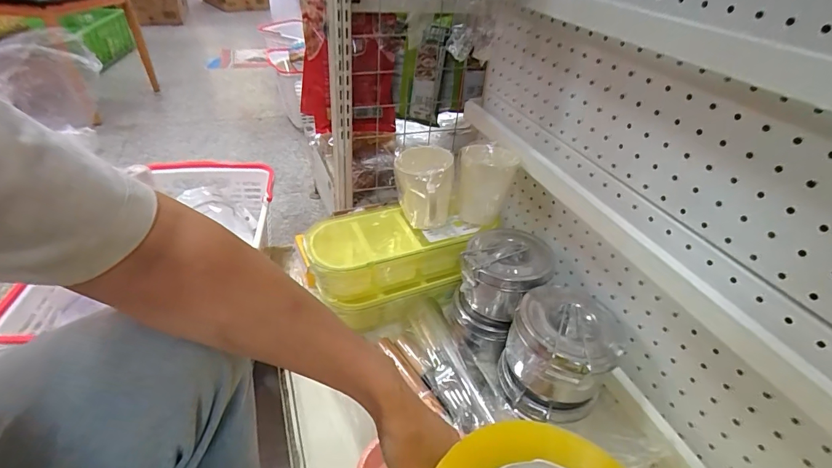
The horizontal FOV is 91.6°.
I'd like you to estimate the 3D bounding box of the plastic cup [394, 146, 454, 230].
[{"bbox_3d":[0.009,-0.061,0.583,0.080,0.119,0.084,3,38,-2],"label":"plastic cup"}]

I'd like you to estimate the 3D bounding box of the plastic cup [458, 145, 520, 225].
[{"bbox_3d":[0.104,-0.075,0.614,0.077,0.105,0.072,3,38,-2],"label":"plastic cup"}]

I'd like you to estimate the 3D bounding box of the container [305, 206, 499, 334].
[{"bbox_3d":[-0.026,0.048,0.639,0.274,0.126,0.131,-4,39,-11],"label":"container"}]

